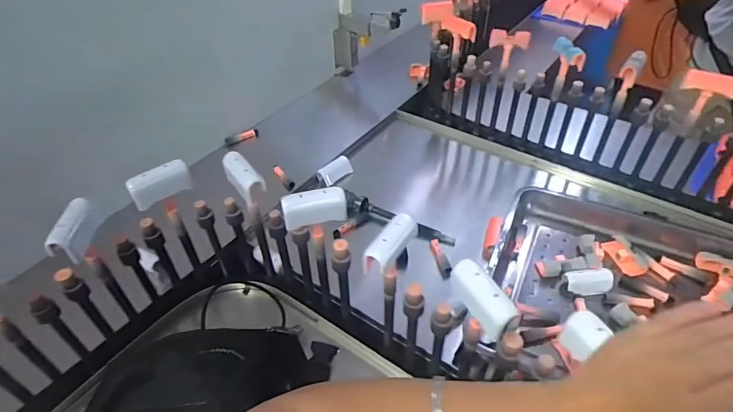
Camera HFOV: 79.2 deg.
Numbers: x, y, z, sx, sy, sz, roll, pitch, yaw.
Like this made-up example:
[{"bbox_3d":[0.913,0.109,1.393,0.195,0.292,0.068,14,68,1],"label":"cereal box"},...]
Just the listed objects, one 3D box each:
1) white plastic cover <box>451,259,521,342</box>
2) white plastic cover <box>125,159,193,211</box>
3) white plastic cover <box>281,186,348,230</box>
[{"bbox_3d":[0.113,0.090,0.434,0.033,0.026,0.081,-23,62,-18],"label":"white plastic cover"},{"bbox_3d":[-0.281,-0.031,0.605,0.036,0.046,0.083,20,34,23],"label":"white plastic cover"},{"bbox_3d":[-0.065,0.001,0.555,0.078,0.040,0.026,-11,44,-7],"label":"white plastic cover"}]

